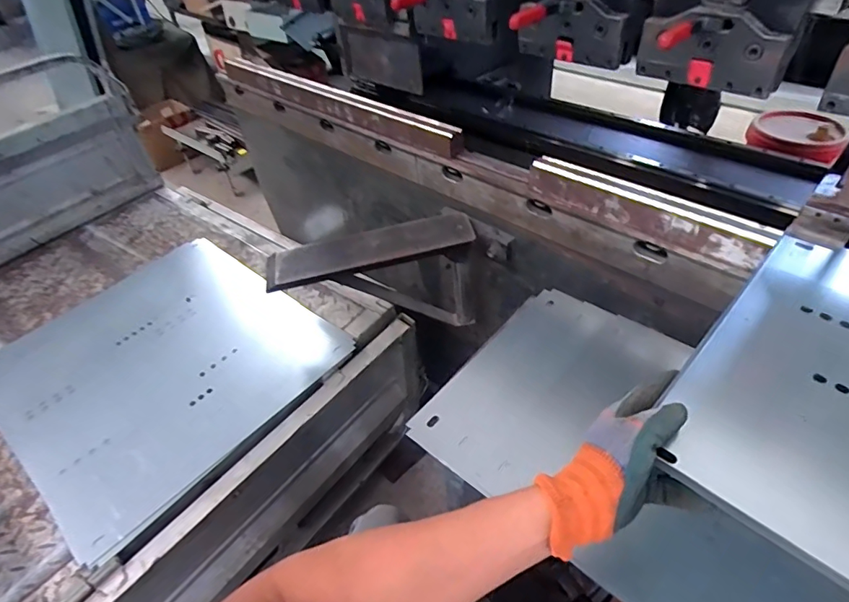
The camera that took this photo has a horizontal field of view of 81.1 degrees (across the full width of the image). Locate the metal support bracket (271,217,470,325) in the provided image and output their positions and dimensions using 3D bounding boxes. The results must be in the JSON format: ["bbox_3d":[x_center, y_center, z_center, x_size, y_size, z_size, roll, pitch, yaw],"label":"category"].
[{"bbox_3d":[-0.093,-0.025,1.002,0.387,0.237,0.112,-14,43,-9],"label":"metal support bracket"}]

